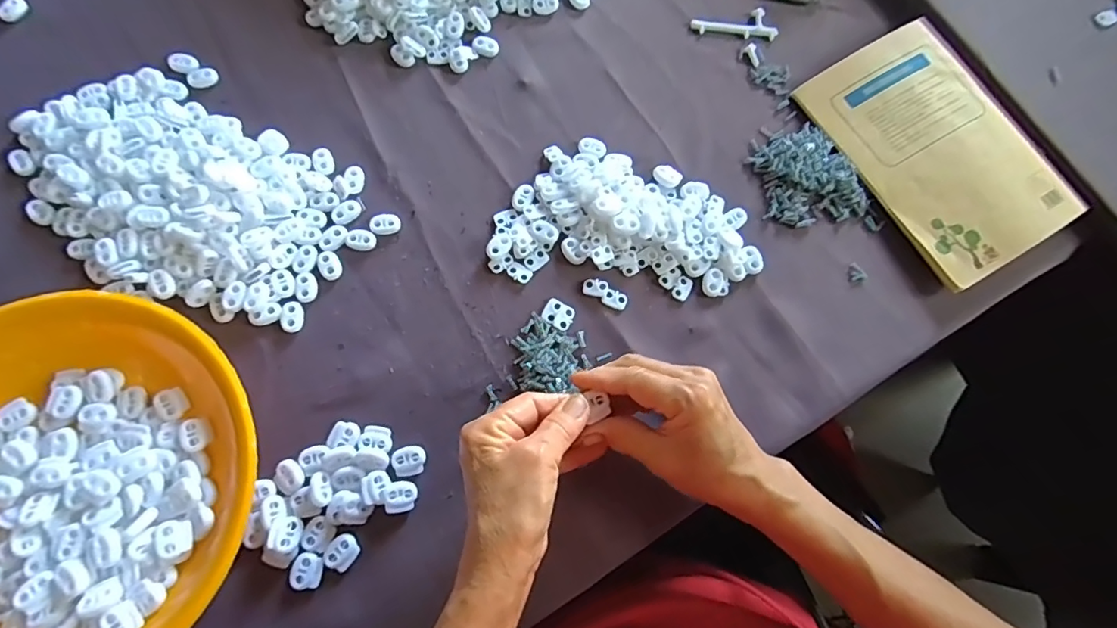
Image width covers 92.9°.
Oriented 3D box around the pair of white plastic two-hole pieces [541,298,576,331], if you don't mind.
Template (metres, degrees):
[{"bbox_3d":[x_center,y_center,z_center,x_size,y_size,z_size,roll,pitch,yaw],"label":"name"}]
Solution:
[{"bbox_3d":[0.000,0.000,0.394,0.022,0.004,0.020,28,75,6],"label":"pair of white plastic two-hole pieces"}]

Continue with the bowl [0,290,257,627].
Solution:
[{"bbox_3d":[-0.305,0.105,0.328,0.232,0.039,0.231,1,75,-2],"label":"bowl"}]

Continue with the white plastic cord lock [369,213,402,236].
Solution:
[{"bbox_3d":[-0.131,-0.068,0.402,0.022,0.004,0.016,-6,75,-4],"label":"white plastic cord lock"}]

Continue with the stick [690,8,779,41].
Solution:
[{"bbox_3d":[0.155,-0.255,0.465,0.075,0.008,0.027,-3,75,-3],"label":"stick"}]

